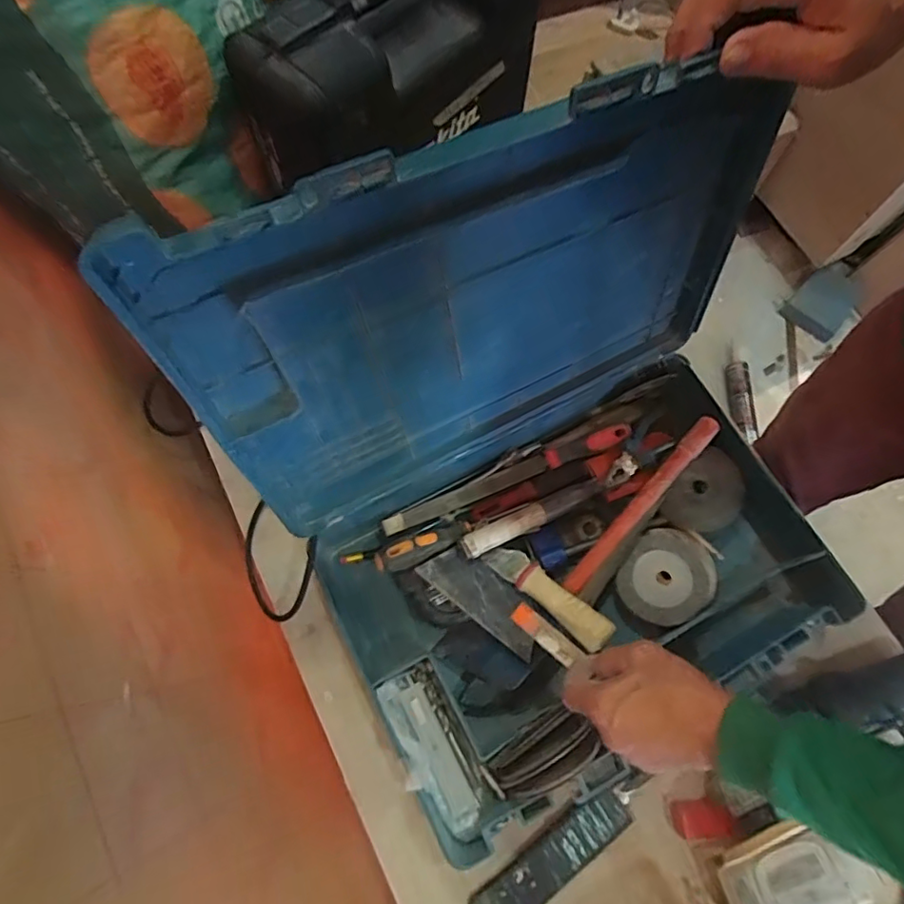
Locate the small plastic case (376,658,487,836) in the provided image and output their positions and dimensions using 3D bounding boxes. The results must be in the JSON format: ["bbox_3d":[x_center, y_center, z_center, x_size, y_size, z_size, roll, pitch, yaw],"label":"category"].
[{"bbox_3d":[-0.016,0.280,0.534,0.058,0.034,0.144,-26,73,-10],"label":"small plastic case"}]

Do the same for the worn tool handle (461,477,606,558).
[{"bbox_3d":[0.092,0.069,0.624,0.177,0.024,0.025,-25,72,-10],"label":"worn tool handle"}]

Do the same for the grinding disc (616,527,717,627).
[{"bbox_3d":[0.239,0.143,0.631,0.094,0.023,0.107,39,74,12],"label":"grinding disc"}]

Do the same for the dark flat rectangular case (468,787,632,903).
[{"bbox_3d":[0.098,0.404,0.558,0.174,0.016,0.044,-34,74,-13],"label":"dark flat rectangular case"}]

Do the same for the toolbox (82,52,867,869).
[{"bbox_3d":[0.110,0.028,0.480,0.487,0.417,0.423,-27,73,-10],"label":"toolbox"}]

